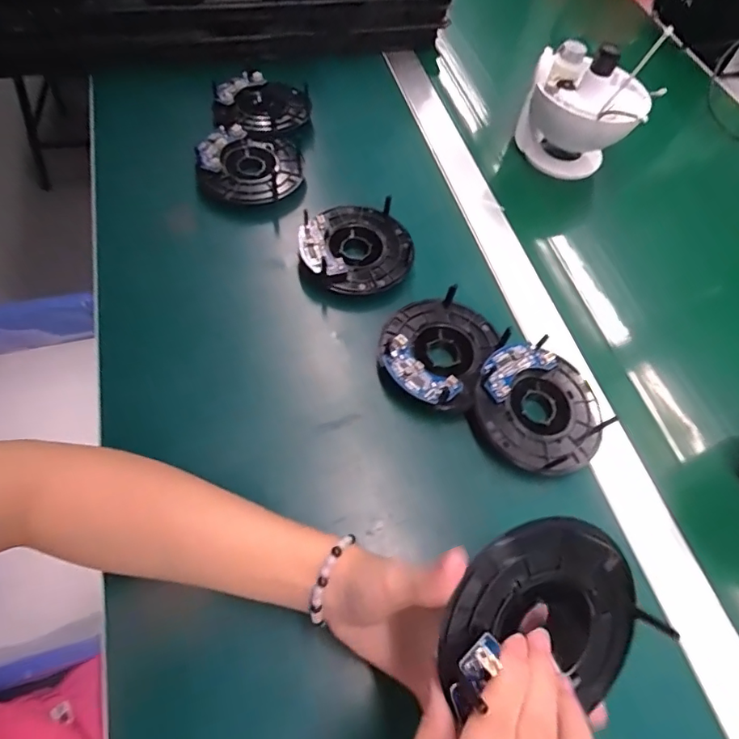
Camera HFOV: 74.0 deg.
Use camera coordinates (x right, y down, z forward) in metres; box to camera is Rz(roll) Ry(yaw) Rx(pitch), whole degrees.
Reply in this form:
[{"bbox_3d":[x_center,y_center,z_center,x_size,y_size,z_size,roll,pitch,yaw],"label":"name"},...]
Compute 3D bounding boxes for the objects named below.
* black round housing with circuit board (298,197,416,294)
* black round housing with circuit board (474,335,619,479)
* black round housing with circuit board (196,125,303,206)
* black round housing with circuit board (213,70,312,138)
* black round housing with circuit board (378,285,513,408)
[{"bbox_3d":[-0.012,-0.110,0.442,0.097,0.033,0.096,4,61,-7],"label":"black round housing with circuit board"},{"bbox_3d":[0.130,0.030,0.373,0.099,0.028,0.094,4,61,-7],"label":"black round housing with circuit board"},{"bbox_3d":[-0.115,-0.200,0.477,0.094,0.025,0.085,3,61,-7],"label":"black round housing with circuit board"},{"bbox_3d":[-0.114,-0.280,0.524,0.099,0.023,0.095,4,61,-7],"label":"black round housing with circuit board"},{"bbox_3d":[0.054,-0.018,0.395,0.085,0.028,0.099,33,61,10],"label":"black round housing with circuit board"}]

